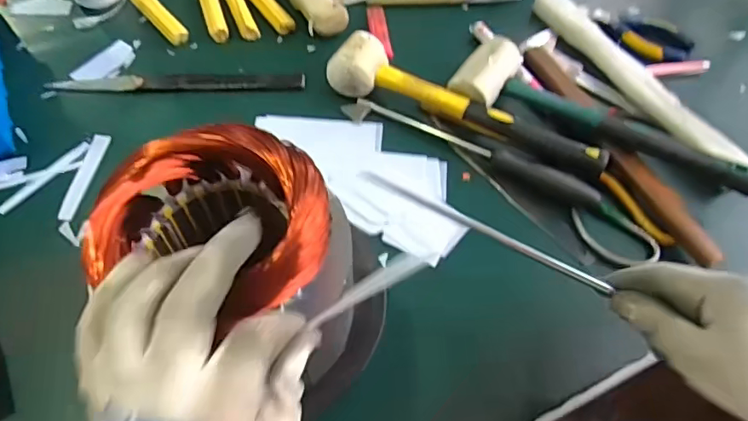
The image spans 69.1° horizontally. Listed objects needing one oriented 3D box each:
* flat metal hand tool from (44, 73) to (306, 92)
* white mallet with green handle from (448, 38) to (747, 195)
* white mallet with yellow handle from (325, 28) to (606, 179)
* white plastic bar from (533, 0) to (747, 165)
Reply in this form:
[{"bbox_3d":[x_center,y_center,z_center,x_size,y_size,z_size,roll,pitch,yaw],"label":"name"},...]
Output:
[{"bbox_3d":[-0.208,-0.138,0.583,0.263,0.008,0.024,-1,59,-2],"label":"flat metal hand tool"},{"bbox_3d":[0.214,-0.090,0.523,0.280,0.054,0.079,27,61,14],"label":"white mallet with green handle"},{"bbox_3d":[0.088,-0.102,0.535,0.279,0.043,0.053,22,60,11],"label":"white mallet with yellow handle"},{"bbox_3d":[0.267,-0.145,0.572,0.029,0.026,0.283,-24,62,-16],"label":"white plastic bar"}]

